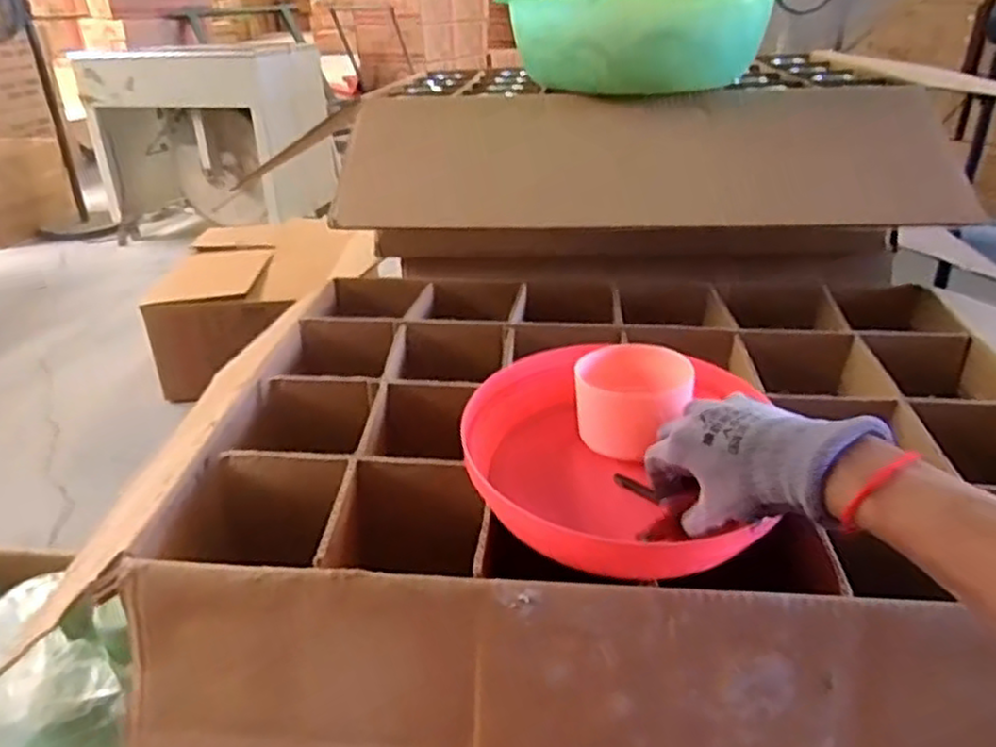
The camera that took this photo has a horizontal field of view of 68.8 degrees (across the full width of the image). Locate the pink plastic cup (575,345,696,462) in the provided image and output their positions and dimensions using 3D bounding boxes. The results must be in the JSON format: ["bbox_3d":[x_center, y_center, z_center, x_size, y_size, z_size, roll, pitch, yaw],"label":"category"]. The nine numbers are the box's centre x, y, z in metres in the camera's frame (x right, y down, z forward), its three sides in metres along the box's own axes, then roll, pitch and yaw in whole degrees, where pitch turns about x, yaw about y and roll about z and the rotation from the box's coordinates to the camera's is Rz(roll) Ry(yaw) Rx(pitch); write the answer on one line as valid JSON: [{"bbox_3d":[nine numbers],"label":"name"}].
[{"bbox_3d":[0.103,0.021,0.557,0.084,0.057,0.073,5,29,12],"label":"pink plastic cup"}]

